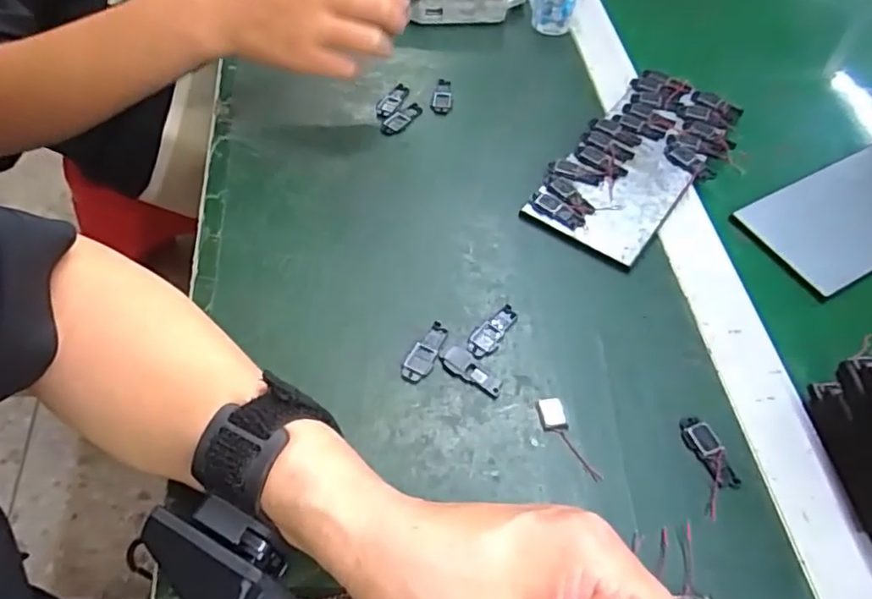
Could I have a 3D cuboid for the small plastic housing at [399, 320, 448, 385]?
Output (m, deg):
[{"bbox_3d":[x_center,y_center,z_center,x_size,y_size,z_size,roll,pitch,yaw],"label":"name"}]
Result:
[{"bbox_3d":[-0.006,0.030,0.351,0.014,0.004,0.040,24,58,14],"label":"small plastic housing"}]

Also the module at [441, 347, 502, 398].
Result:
[{"bbox_3d":[0.021,0.040,0.347,0.038,0.004,0.014,33,60,20],"label":"module"}]

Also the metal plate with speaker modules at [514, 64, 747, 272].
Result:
[{"bbox_3d":[0.147,-0.100,0.448,0.088,0.012,0.191,34,60,20],"label":"metal plate with speaker modules"}]

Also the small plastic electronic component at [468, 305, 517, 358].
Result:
[{"bbox_3d":[0.033,0.018,0.362,0.015,0.004,0.040,35,61,20],"label":"small plastic electronic component"}]

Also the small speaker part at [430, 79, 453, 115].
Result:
[{"bbox_3d":[0.005,-0.161,0.489,0.016,0.004,0.039,7,55,3],"label":"small speaker part"}]

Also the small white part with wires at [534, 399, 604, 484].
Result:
[{"bbox_3d":[0.069,0.074,0.326,0.014,0.004,0.049,-18,58,-14],"label":"small white part with wires"}]

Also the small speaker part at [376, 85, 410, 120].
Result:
[{"bbox_3d":[-0.034,-0.154,0.483,0.015,0.004,0.041,24,57,14],"label":"small speaker part"}]

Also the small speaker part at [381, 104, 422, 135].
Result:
[{"bbox_3d":[-0.026,-0.139,0.472,0.015,0.004,0.038,35,61,21],"label":"small speaker part"}]

